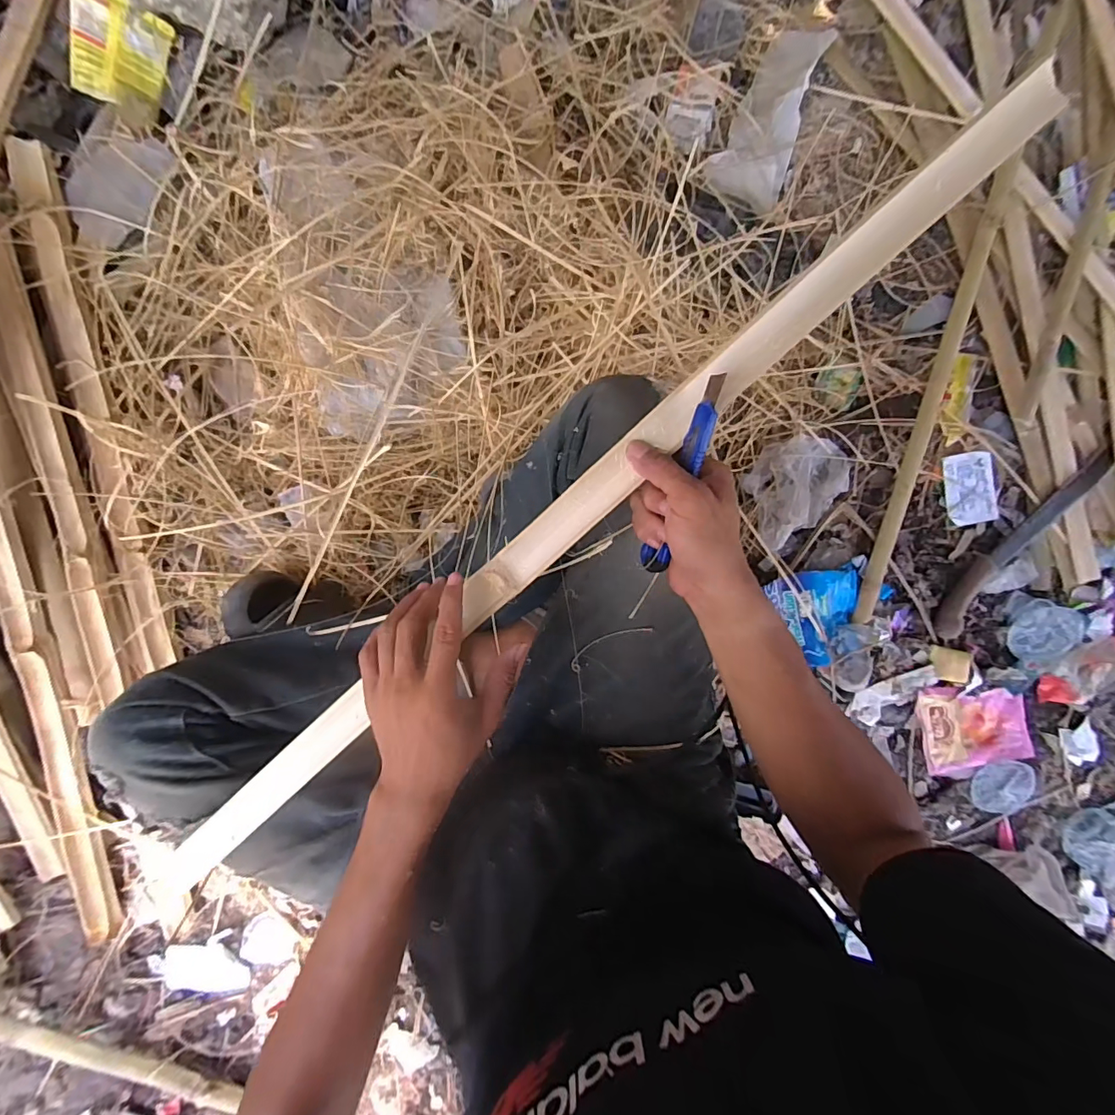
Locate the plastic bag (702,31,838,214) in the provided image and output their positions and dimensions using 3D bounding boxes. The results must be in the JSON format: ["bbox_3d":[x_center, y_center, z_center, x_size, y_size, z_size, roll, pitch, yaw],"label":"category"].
[{"bbox_3d":[0.316,-0.647,0.716,0.115,0.046,0.243,24,88,-4],"label":"plastic bag"}]

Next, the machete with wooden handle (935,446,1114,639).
[{"bbox_3d":[0.706,-0.026,0.753,0.057,0.018,0.367,39,91,-1],"label":"machete with wooden handle"}]

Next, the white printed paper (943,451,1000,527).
[{"bbox_3d":[0.640,-0.106,0.759,0.078,0.010,0.109,-14,93,5],"label":"white printed paper"}]

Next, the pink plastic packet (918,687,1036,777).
[{"bbox_3d":[0.658,0.269,0.769,0.173,0.016,0.138,-6,91,0],"label":"pink plastic packet"}]

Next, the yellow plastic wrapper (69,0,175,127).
[{"bbox_3d":[-0.582,-0.663,0.646,0.103,0.018,0.134,15,100,-26],"label":"yellow plastic wrapper"}]

